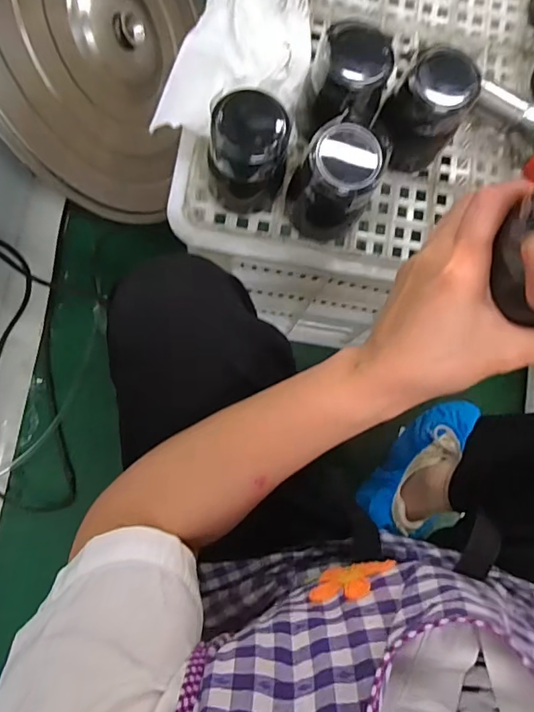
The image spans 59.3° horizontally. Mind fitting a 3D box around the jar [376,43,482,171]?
[{"bbox_3d":[0.135,-0.205,0.400,0.057,0.098,0.054,42,81,2],"label":"jar"}]

